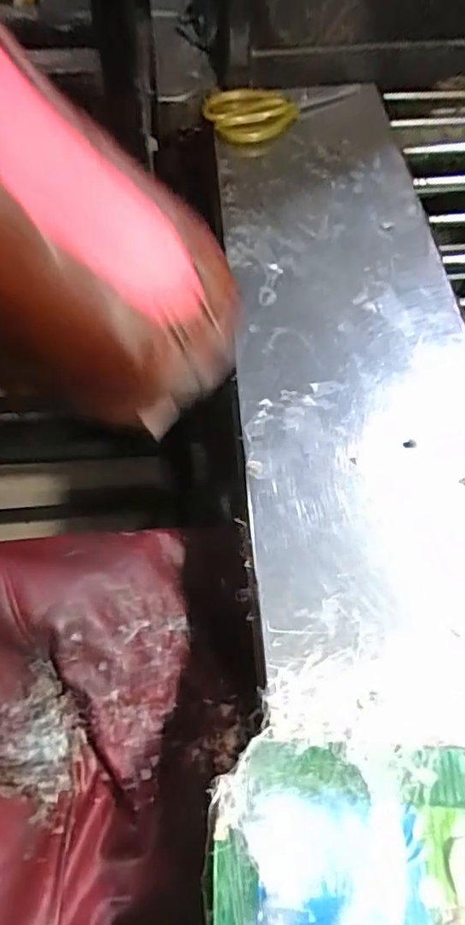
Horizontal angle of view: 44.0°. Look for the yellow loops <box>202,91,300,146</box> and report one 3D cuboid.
[{"bbox_3d":[0.019,-0.369,0.618,0.104,0.033,0.074,-7,60,-2],"label":"yellow loops"}]

